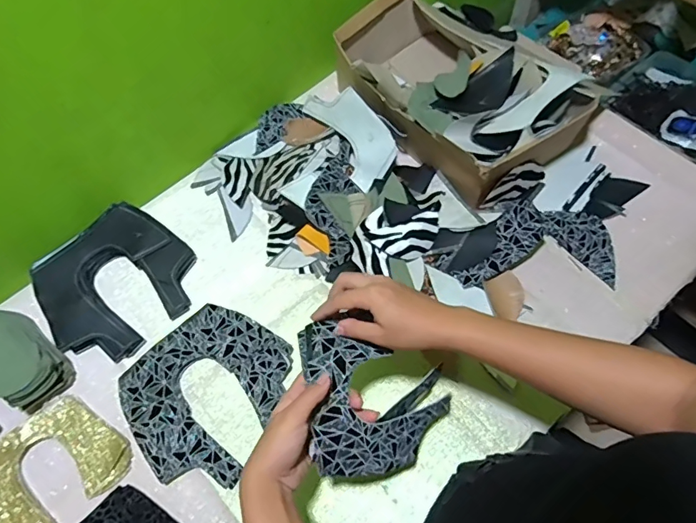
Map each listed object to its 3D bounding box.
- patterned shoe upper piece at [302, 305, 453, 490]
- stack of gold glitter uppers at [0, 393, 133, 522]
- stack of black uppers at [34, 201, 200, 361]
[{"bbox_3d":[0.034,0.138,0.496,0.145,0.082,0.152,-8,67,-2],"label":"patterned shoe upper piece"},{"bbox_3d":[-0.350,0.242,0.548,0.135,0.009,0.160,41,72,20],"label":"stack of gold glitter uppers"},{"bbox_3d":[-0.310,0.028,0.640,0.191,0.030,0.182,-42,69,-17],"label":"stack of black uppers"}]

